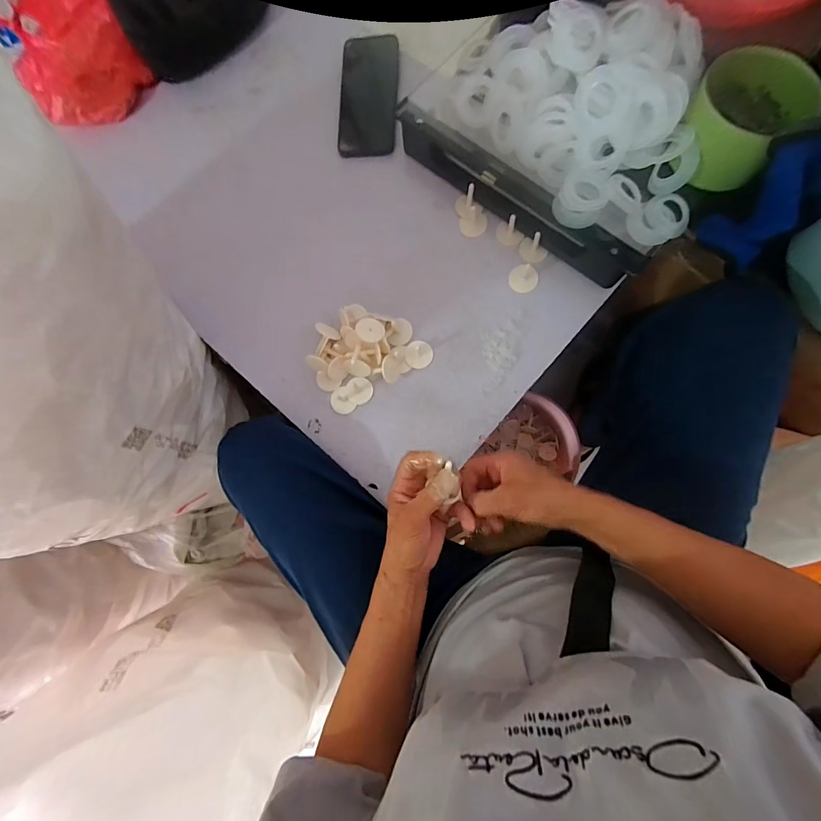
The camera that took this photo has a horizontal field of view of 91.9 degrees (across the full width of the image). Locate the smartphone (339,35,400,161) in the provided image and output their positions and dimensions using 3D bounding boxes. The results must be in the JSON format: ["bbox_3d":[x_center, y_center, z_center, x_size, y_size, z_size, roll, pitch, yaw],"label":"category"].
[{"bbox_3d":[-0.057,-0.421,0.531,0.079,0.010,0.155,3,92,13],"label":"smartphone"}]

